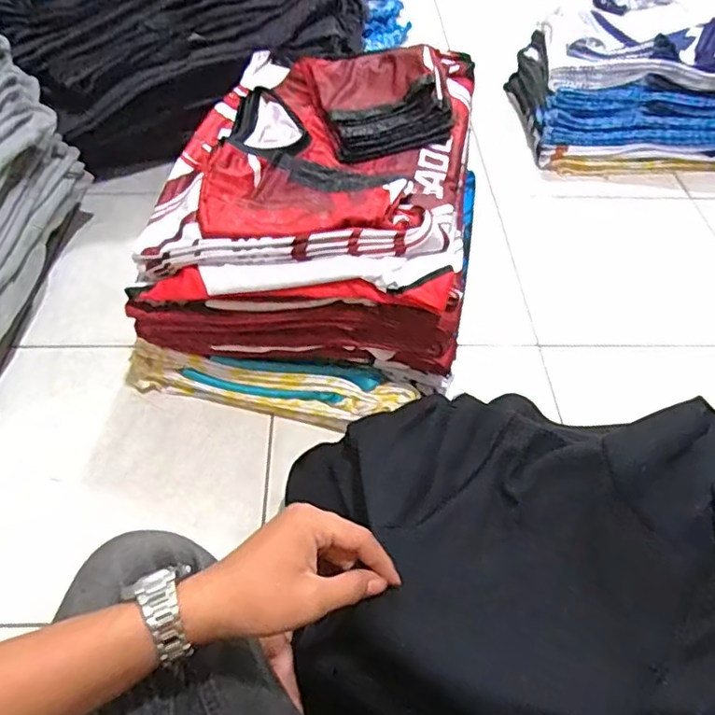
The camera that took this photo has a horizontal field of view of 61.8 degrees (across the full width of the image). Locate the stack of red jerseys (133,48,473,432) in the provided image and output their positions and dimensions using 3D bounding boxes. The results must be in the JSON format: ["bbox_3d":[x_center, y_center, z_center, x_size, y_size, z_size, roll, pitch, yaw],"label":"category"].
[{"bbox_3d":[-0.044,-0.206,0.873,0.396,0.275,0.509,11,49,8],"label":"stack of red jerseys"}]

